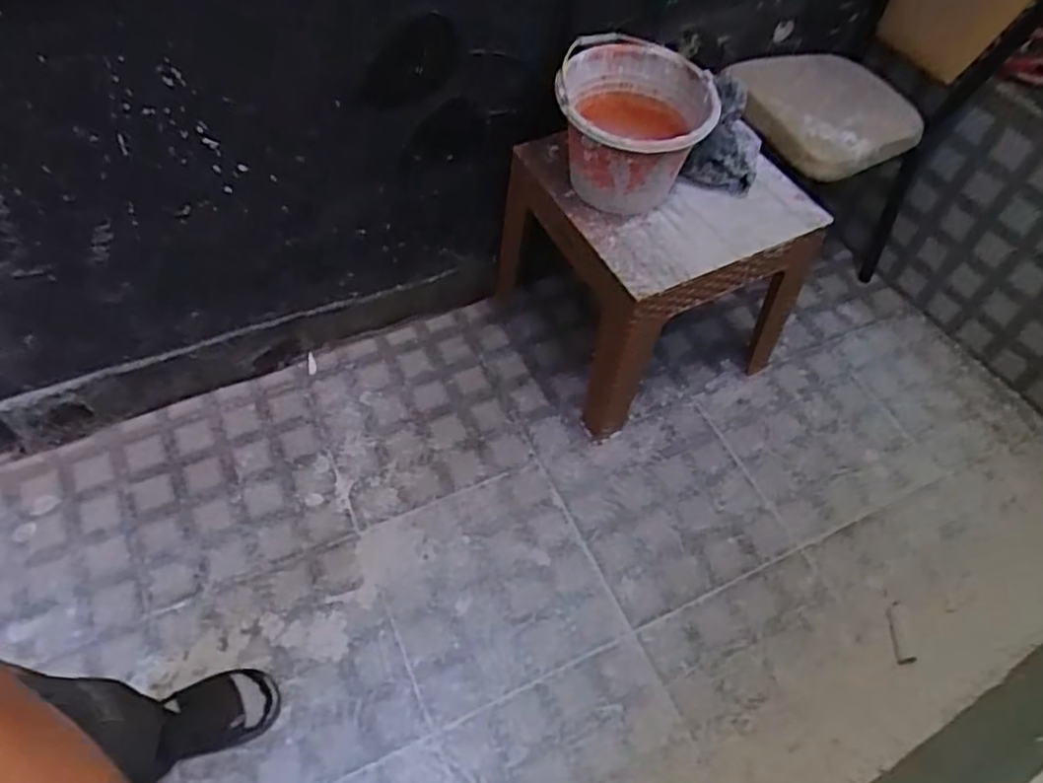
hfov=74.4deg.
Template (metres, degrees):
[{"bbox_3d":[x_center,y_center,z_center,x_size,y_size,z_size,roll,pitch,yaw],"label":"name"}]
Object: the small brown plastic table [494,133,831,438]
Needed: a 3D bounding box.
[{"bbox_3d":[0.271,-0.253,1.456,0.470,0.453,0.487,-19,59,-17],"label":"small brown plastic table"}]

